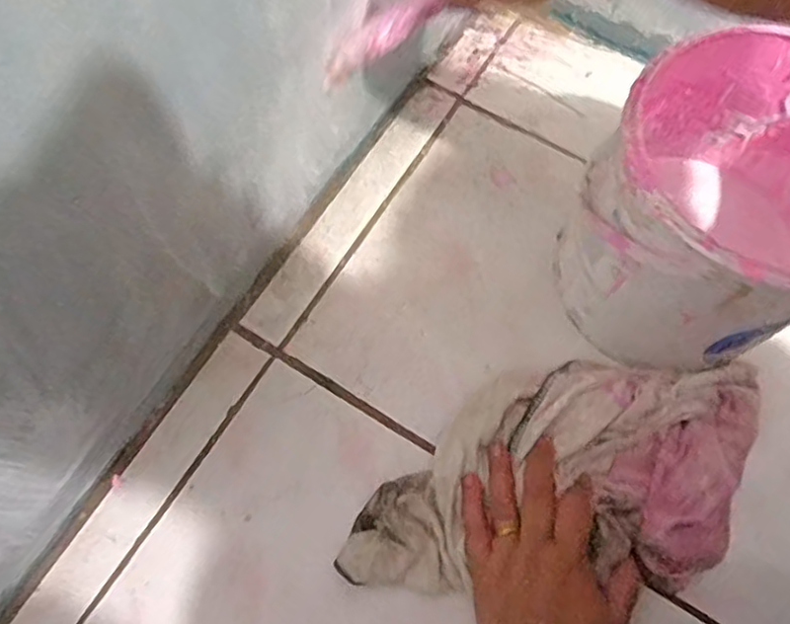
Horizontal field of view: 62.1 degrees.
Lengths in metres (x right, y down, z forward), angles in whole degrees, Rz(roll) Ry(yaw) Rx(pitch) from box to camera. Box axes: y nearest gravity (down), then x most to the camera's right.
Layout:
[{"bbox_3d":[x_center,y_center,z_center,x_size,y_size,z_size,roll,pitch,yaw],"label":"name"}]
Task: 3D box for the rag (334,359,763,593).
[{"bbox_3d":[0.122,0.120,0.470,0.319,0.027,0.156,-13,69,-7],"label":"rag"}]

